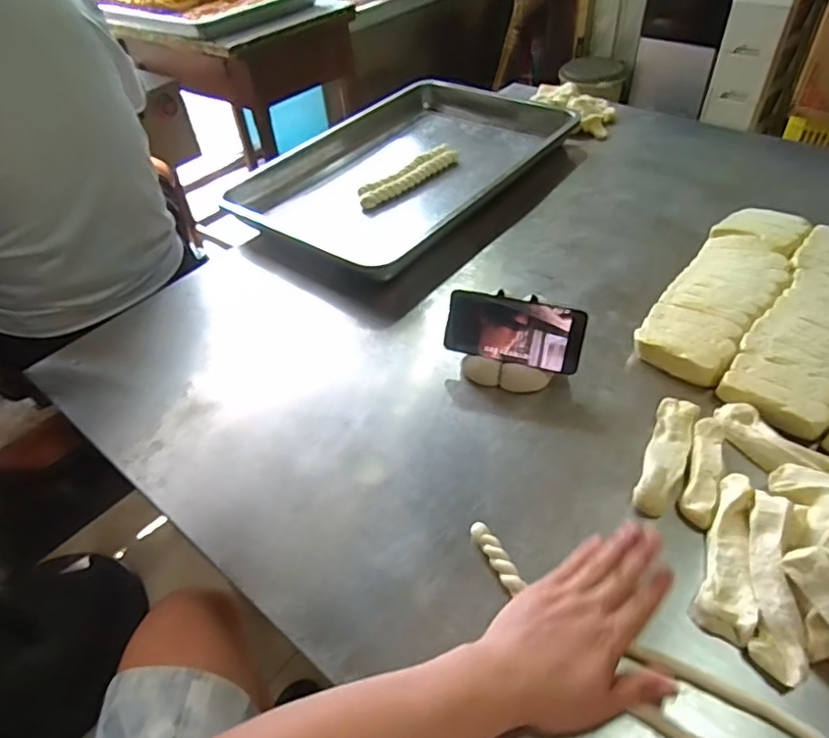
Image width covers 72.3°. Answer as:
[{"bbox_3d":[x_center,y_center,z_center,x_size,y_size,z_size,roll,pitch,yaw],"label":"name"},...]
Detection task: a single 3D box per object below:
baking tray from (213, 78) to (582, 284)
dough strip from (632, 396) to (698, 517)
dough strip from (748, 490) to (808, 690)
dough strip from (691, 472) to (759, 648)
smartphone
[{"bbox_3d":[-0.008,-0.388,1.084,0.453,0.079,0.648,26,56,29],"label":"baking tray"},{"bbox_3d":[0.258,0.087,0.581,0.038,0.027,0.132,18,50,22],"label":"dough strip"},{"bbox_3d":[0.297,0.175,0.468,0.034,0.024,0.149,7,60,13],"label":"dough strip"},{"bbox_3d":[0.280,0.158,0.493,0.043,0.026,0.140,19,50,22],"label":"dough strip"},{"bbox_3d":[0.118,-0.045,0.676,0.160,0.075,0.007,13,15,16],"label":"smartphone"}]

